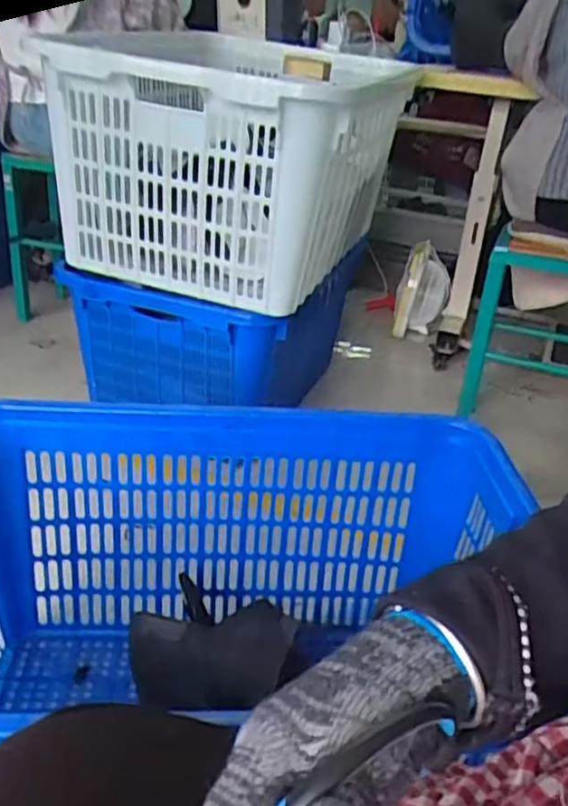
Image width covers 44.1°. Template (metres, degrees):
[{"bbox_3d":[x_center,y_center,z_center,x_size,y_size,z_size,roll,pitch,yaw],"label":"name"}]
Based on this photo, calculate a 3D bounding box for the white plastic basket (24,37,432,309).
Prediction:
[{"bbox_3d":[-0.092,-0.439,1.356,0.479,0.431,0.460,13,29,13],"label":"white plastic basket"}]

